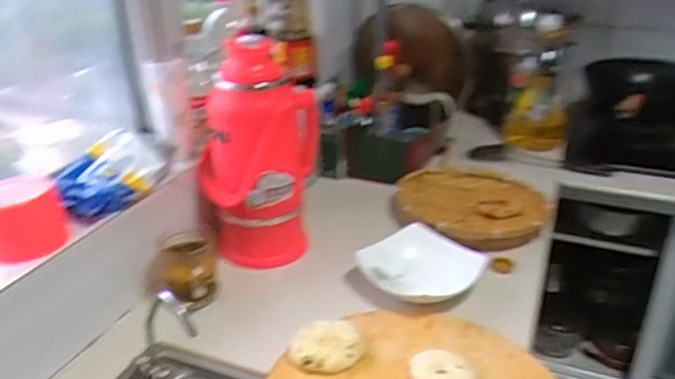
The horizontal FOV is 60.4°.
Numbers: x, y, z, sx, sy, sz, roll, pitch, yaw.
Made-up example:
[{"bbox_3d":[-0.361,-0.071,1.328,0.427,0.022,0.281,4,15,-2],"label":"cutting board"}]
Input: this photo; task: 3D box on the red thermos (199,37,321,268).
[{"bbox_3d":[-0.129,-0.066,0.996,0.153,0.363,0.195,3,26,6],"label":"red thermos"}]

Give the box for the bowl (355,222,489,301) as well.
[{"bbox_3d":[0.136,0.123,0.955,0.173,0.049,0.168,0,26,0],"label":"bowl"}]

